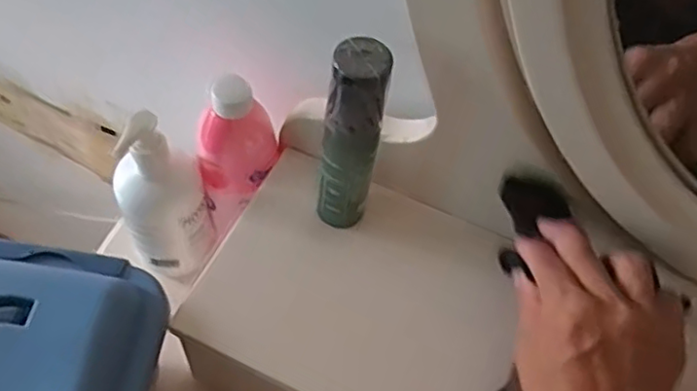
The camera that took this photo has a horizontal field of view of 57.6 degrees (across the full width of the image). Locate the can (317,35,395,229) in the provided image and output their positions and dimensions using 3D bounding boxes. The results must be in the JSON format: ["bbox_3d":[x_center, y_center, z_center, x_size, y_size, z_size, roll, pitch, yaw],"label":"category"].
[{"bbox_3d":[0.003,-0.033,0.413,0.034,0.154,0.039,14,59,5],"label":"can"}]

